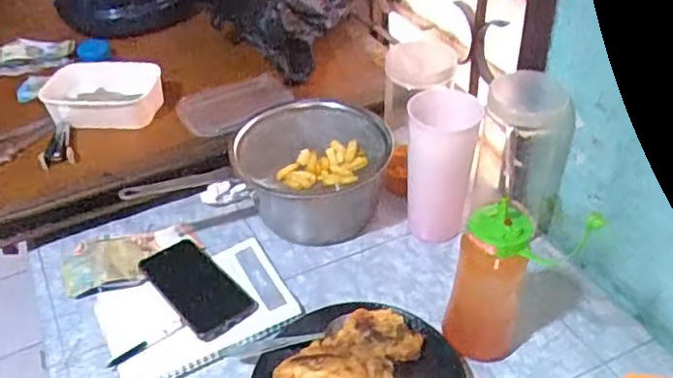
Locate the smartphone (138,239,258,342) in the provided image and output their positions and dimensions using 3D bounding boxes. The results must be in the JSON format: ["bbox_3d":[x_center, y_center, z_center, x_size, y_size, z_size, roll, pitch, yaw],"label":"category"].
[{"bbox_3d":[-0.172,0.117,0.773,0.082,0.016,0.176,-27,45,-27],"label":"smartphone"}]

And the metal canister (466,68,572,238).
[{"bbox_3d":[0.229,-0.036,0.777,0.101,0.183,0.096,-2,39,1],"label":"metal canister"}]

